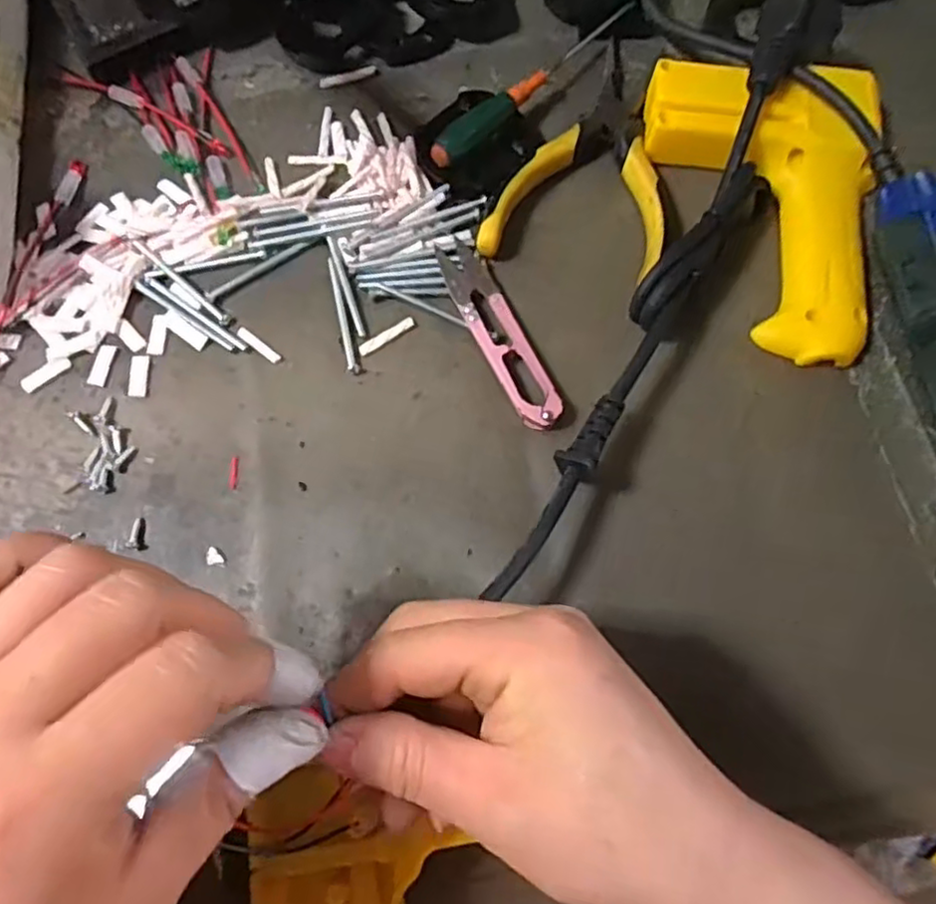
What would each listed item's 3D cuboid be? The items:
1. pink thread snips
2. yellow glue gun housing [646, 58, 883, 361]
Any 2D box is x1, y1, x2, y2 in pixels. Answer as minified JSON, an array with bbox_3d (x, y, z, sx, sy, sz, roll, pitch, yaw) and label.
[{"bbox_3d":[0.014,-0.055,0.307,0.021,0.010,0.101,-23,75,-7],"label":"pink thread snips"},{"bbox_3d":[0.136,-0.118,0.316,0.106,0.029,0.145,8,74,2],"label":"yellow glue gun housing"}]

